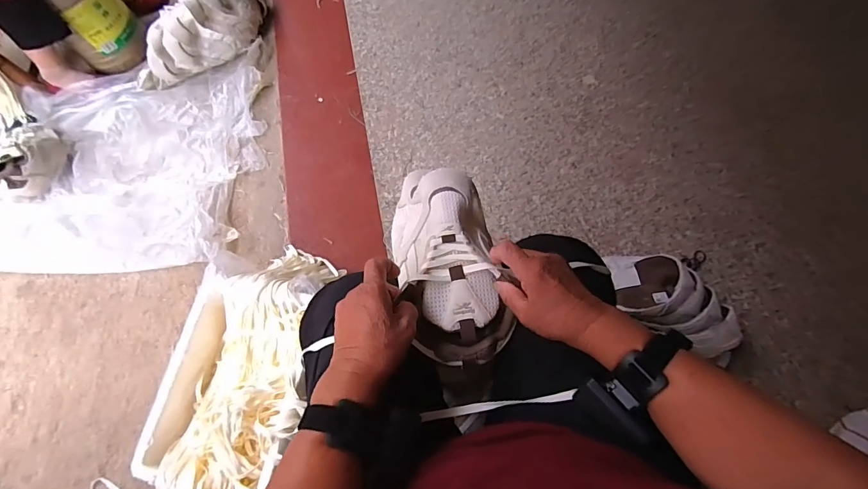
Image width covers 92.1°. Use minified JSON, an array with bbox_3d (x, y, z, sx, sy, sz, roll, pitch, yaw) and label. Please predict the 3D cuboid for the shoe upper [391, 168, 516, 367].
[{"bbox_3d":[0.014,0.021,0.480,0.111,0.069,0.234,-12,68,-3],"label":"shoe upper"}]

